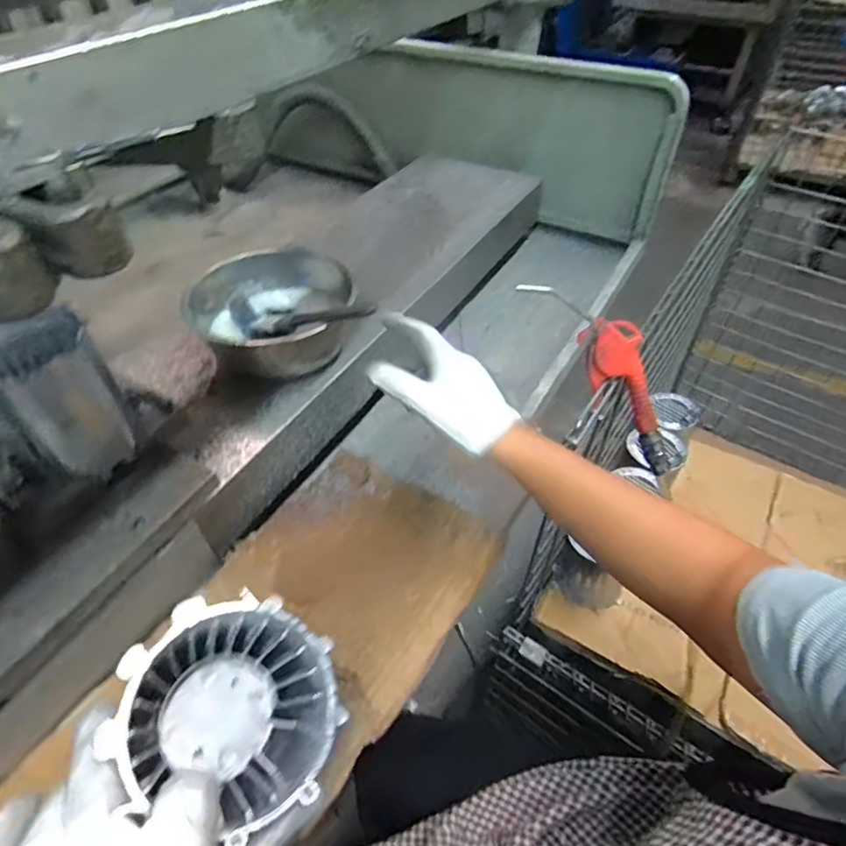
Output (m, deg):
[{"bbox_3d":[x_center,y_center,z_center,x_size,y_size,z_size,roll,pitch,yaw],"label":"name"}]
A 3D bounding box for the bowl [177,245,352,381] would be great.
[{"bbox_3d":[-0.179,-0.124,0.616,0.176,0.064,0.176,0,47,0],"label":"bowl"}]

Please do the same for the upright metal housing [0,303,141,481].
[{"bbox_3d":[-0.295,-0.022,0.425,0.089,0.110,0.093,-35,56,-28],"label":"upright metal housing"}]

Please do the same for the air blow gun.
[{"bbox_3d":[0.208,-0.052,0.567,0.052,0.059,0.239,-44,106,-33],"label":"air blow gun"}]

